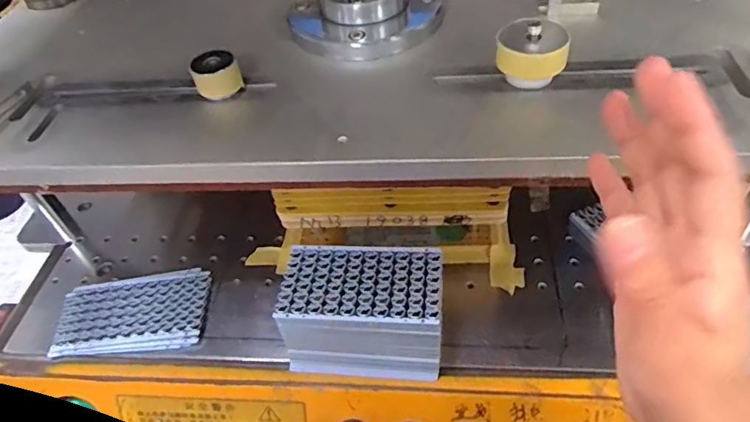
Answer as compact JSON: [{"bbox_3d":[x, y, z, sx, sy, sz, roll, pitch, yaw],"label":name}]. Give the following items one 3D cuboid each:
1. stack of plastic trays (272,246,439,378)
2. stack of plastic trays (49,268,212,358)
[{"bbox_3d":[-0.008,0.078,0.398,0.114,0.069,0.072,1,48,8],"label":"stack of plastic trays"},{"bbox_3d":[-0.210,0.088,0.456,0.125,0.007,0.074,-7,47,1],"label":"stack of plastic trays"}]

